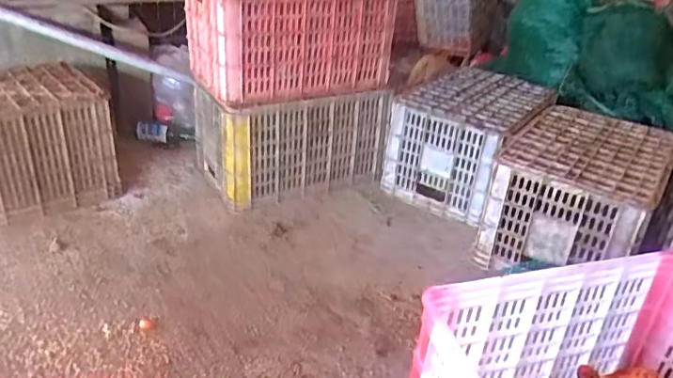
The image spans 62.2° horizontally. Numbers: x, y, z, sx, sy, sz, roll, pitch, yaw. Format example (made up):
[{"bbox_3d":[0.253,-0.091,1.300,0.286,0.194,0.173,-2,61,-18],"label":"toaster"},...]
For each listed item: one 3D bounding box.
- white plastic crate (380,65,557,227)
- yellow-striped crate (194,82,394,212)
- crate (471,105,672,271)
[{"bbox_3d":[0.457,-0.182,1.870,0.387,0.309,0.678,21,33,26],"label":"white plastic crate"},{"bbox_3d":[-0.144,-0.158,1.683,0.506,0.310,0.330,-18,37,-36],"label":"yellow-striped crate"},{"bbox_3d":[0.666,-0.008,1.519,0.359,0.264,0.617,23,33,28],"label":"crate"}]

